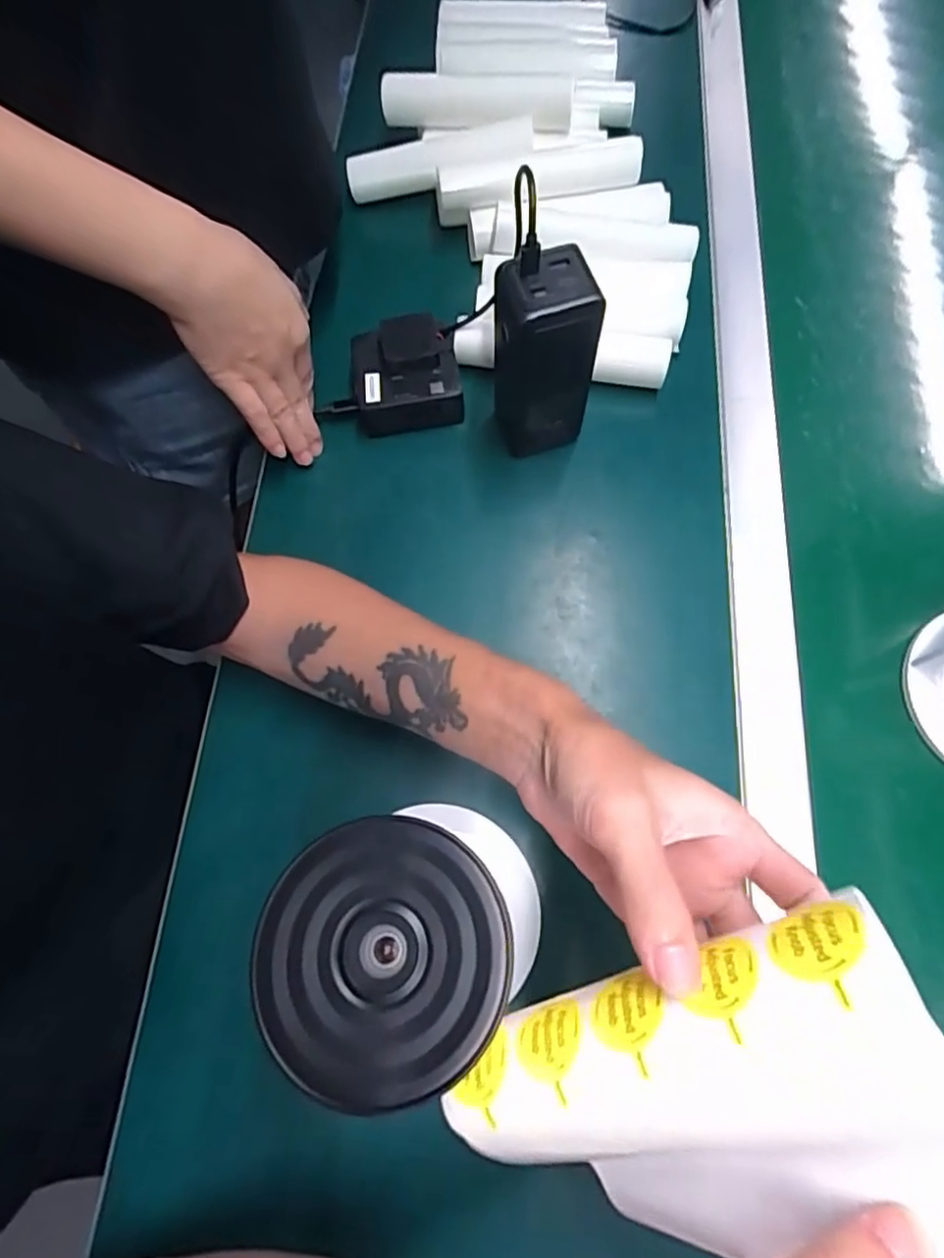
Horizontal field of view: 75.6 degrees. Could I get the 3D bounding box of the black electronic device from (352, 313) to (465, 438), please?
[{"bbox_3d":[-0.051,-0.195,0.466,0.081,0.047,0.071,-7,73,-1],"label":"black electronic device"}]

